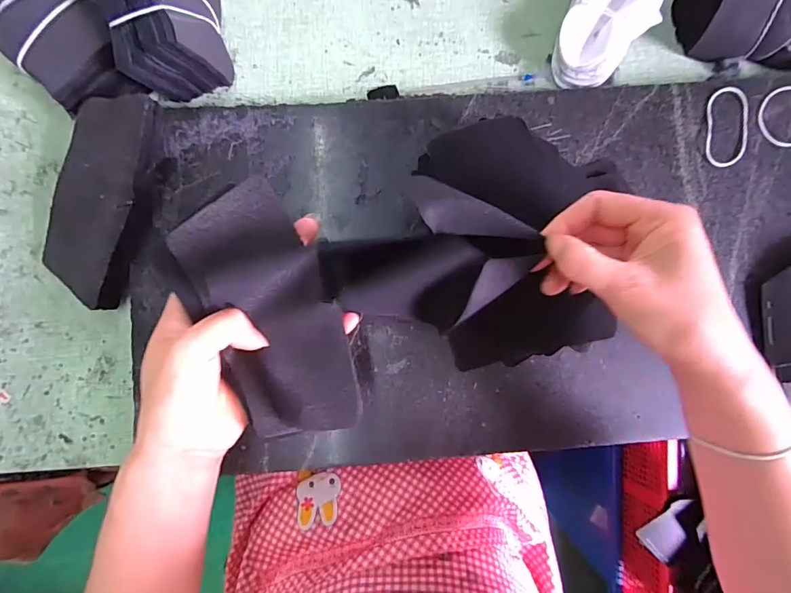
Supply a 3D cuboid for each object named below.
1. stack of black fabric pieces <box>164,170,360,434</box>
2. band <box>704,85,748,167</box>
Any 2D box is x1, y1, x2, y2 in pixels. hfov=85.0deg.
[{"bbox_3d":[-0.074,0.012,0.265,0.070,0.012,0.156,-24,93,-17],"label":"stack of black fabric pieces"},{"bbox_3d":[0.283,-0.144,0.364,0.038,0.004,0.071,7,84,-1],"label":"band"}]

